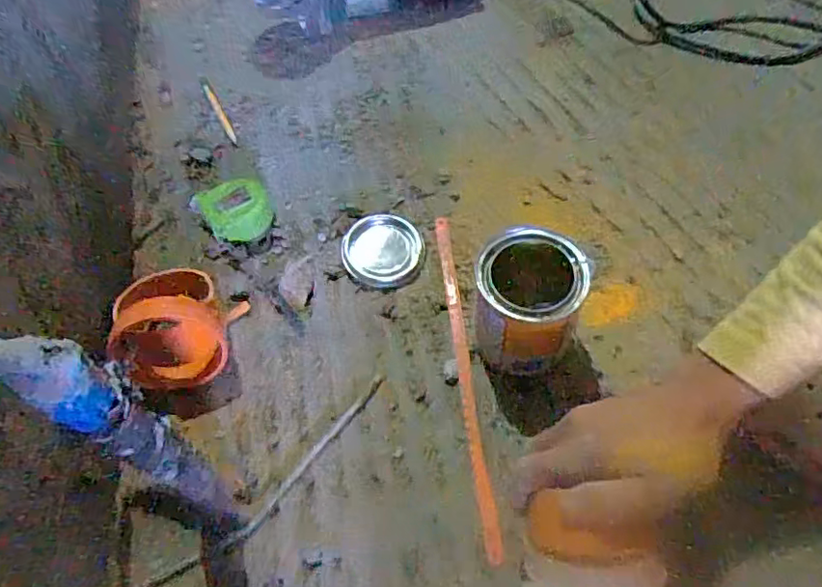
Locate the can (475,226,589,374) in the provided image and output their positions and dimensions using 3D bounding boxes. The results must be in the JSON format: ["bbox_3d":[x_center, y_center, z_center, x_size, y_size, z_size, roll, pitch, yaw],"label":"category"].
[{"bbox_3d":[0.092,0.009,0.468,0.077,0.105,0.070,-1,61,2],"label":"can"}]

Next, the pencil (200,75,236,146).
[{"bbox_3d":[-0.216,-0.206,0.652,0.010,0.007,0.115,-26,63,-12],"label":"pencil"}]

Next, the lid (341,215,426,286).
[{"bbox_3d":[-0.027,-0.043,0.551,0.076,0.006,0.075,-1,61,2],"label":"lid"}]

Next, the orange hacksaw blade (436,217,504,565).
[{"bbox_3d":[0.046,0.062,0.498,0.013,0.008,0.303,-7,61,0],"label":"orange hacksaw blade"}]

